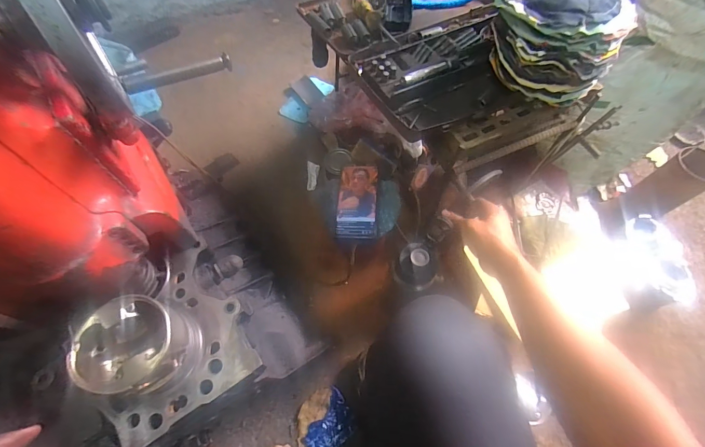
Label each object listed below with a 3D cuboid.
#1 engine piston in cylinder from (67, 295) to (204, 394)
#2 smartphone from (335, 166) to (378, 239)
[{"bbox_3d":[-0.226,0.130,0.356,0.094,0.082,0.089,3,62,1],"label":"engine piston in cylinder"},{"bbox_3d":[0.010,-0.042,0.623,0.074,0.015,0.155,3,62,0],"label":"smartphone"}]

